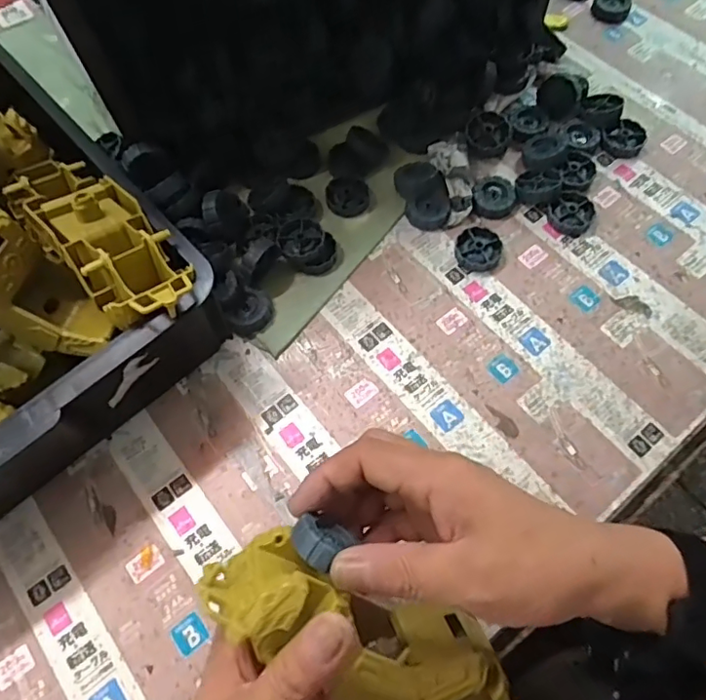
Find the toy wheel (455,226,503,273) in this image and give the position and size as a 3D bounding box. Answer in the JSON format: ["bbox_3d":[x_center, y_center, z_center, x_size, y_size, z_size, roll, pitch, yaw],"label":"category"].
[{"bbox_3d":[0.107,-0.085,0.459,0.039,0.012,0.042,0,66,1],"label":"toy wheel"}]

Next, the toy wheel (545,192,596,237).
[{"bbox_3d":[0.190,-0.118,0.470,0.040,0.010,0.038,0,66,1],"label":"toy wheel"}]

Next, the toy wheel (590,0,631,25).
[{"bbox_3d":[0.274,-0.365,0.577,0.038,0.013,0.037,0,66,1],"label":"toy wheel"}]

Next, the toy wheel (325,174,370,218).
[{"bbox_3d":[-0.005,-0.139,0.484,0.037,0.013,0.040,0,66,1],"label":"toy wheel"}]

